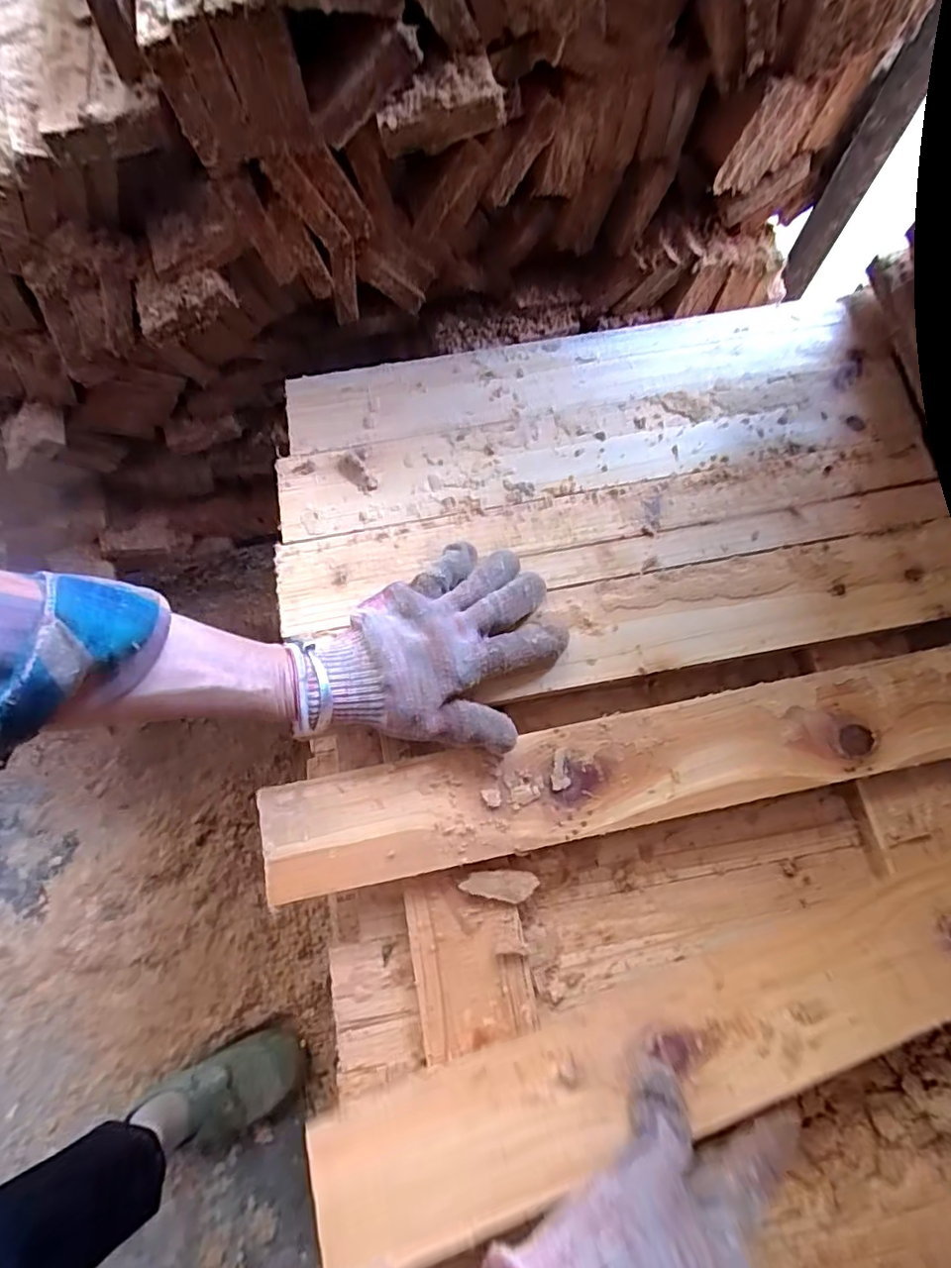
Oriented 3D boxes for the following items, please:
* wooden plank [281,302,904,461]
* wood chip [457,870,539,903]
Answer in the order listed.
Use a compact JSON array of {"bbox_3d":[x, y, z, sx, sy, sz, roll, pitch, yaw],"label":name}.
[{"bbox_3d":[0.089,-0.208,0.475,0.467,0.014,0.079,-8,74,-1],"label":"wooden plank"},{"bbox_3d":[0.015,0.161,0.380,0.048,0.004,0.018,8,75,3],"label":"wood chip"}]

